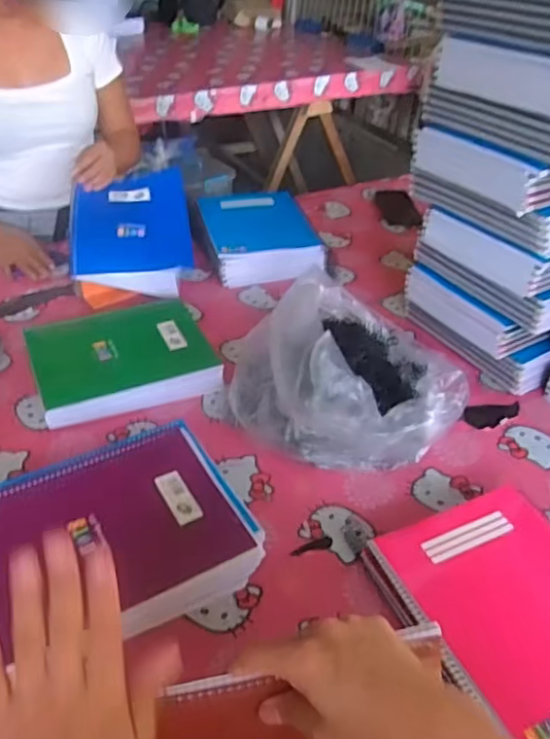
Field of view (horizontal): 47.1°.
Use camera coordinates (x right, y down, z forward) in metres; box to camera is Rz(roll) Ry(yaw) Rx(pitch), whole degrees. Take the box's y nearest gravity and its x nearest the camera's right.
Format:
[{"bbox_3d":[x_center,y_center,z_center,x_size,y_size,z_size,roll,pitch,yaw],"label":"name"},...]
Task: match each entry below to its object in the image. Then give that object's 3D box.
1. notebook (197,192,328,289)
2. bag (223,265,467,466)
[{"bbox_3d":[-0.032,-0.258,1.254,0.221,0.075,0.278,-9,39,-14],"label":"notebook"},{"bbox_3d":[0.088,0.009,0.859,0.263,0.161,0.277,-19,42,-25],"label":"bag"}]

